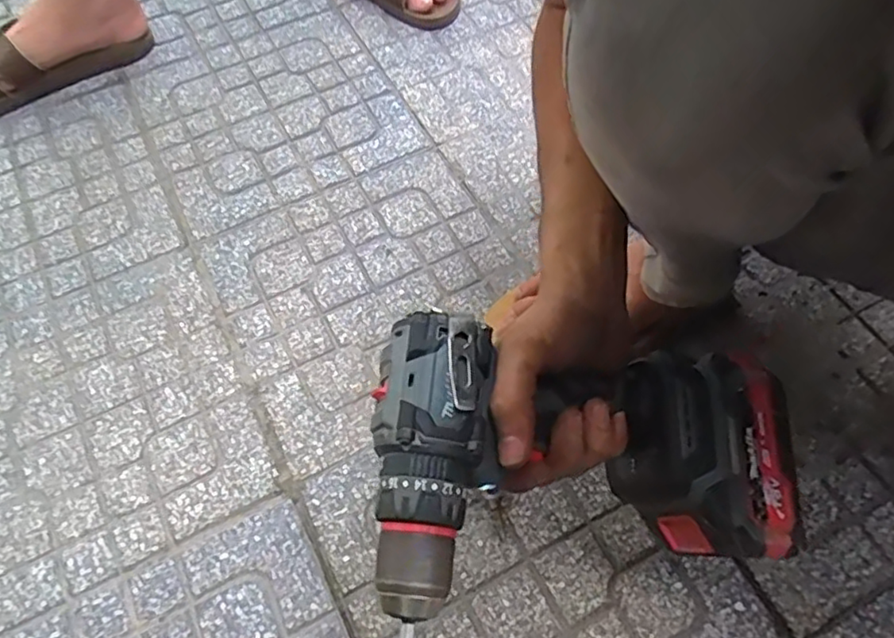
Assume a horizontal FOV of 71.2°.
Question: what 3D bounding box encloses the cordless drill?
[{"bbox_3d":[0.080,0.079,0.360,0.244,0.068,0.137,3,59,-19],"label":"cordless drill"}]

